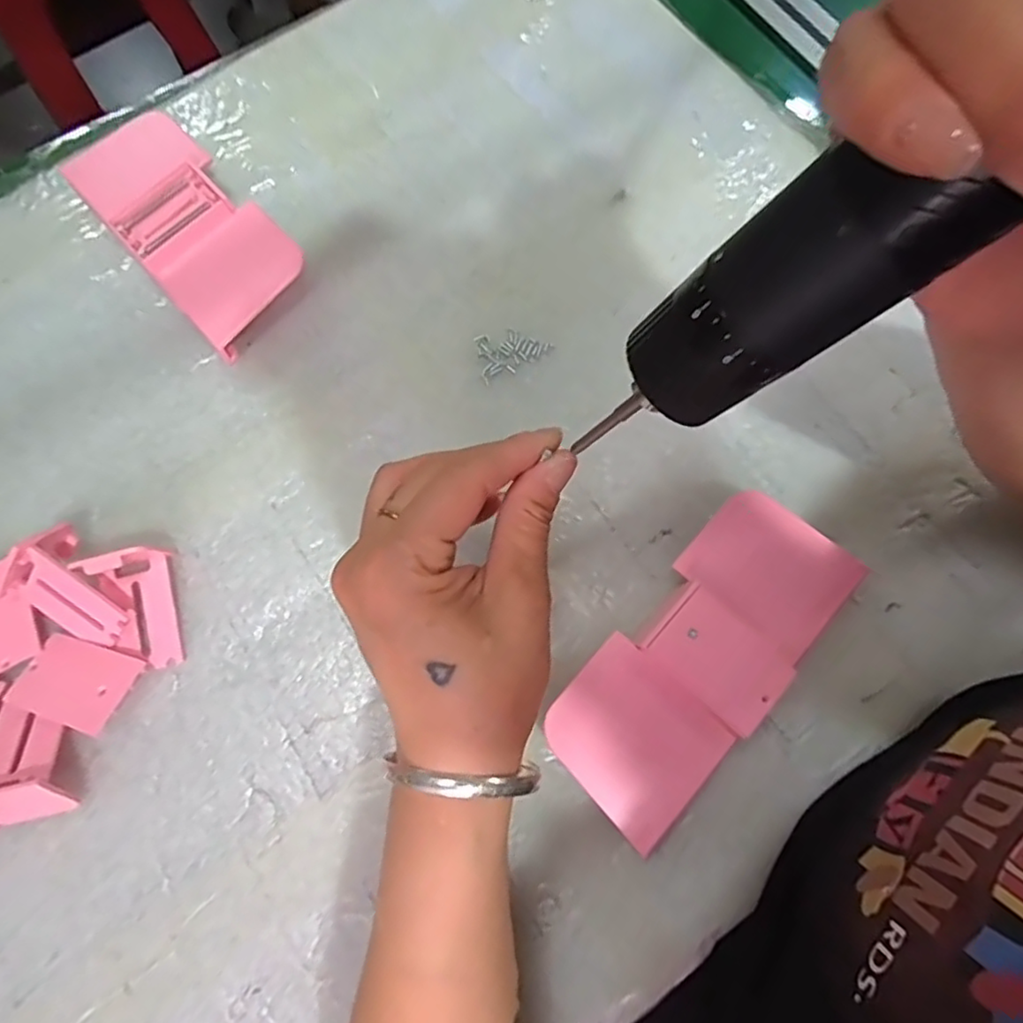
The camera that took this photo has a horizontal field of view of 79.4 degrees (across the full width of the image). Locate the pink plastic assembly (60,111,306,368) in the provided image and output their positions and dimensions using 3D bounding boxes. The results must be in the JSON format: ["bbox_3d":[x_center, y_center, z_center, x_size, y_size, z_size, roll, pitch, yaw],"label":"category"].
[{"bbox_3d":[-0.192,-0.170,0.366,0.071,0.029,0.161,-42,75,-11],"label":"pink plastic assembly"}]

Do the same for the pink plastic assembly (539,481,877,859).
[{"bbox_3d":[0.089,0.067,0.291,0.070,0.031,0.161,41,77,14],"label":"pink plastic assembly"}]

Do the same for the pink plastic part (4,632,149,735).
[{"bbox_3d":[-0.209,0.081,0.295,0.052,0.004,0.037,14,59,11],"label":"pink plastic part"}]

